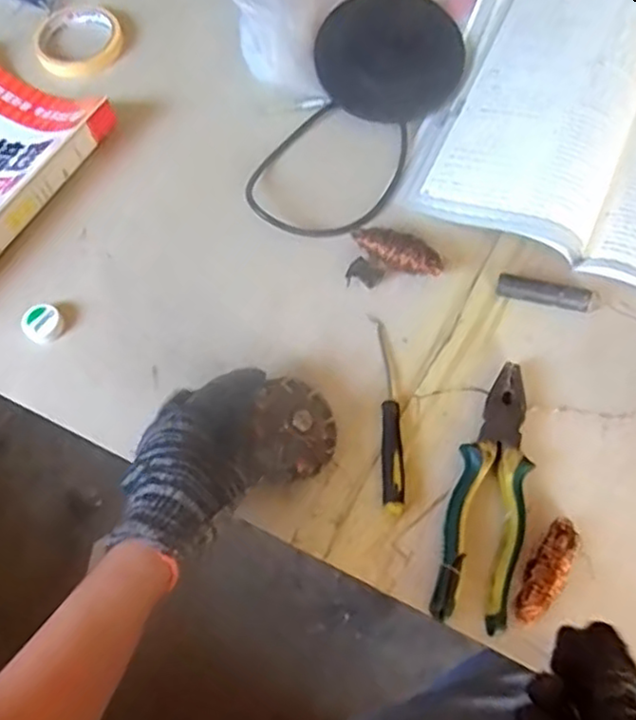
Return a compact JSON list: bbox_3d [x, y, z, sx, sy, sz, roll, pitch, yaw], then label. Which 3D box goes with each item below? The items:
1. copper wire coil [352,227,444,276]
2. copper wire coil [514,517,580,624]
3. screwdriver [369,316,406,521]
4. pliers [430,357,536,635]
[{"bbox_3d":[0.066,-0.090,0.578,0.080,0.028,0.033,35,71,17],"label":"copper wire coil"},{"bbox_3d":[0.159,0.145,0.472,0.025,0.016,0.077,33,70,16],"label":"copper wire coil"},{"bbox_3d":[0.054,0.037,0.530,0.019,0.014,0.163,-4,65,1],"label":"screwdriver"},{"bbox_3d":[0.126,0.094,0.497,0.051,0.019,0.190,13,66,8],"label":"pliers"}]

